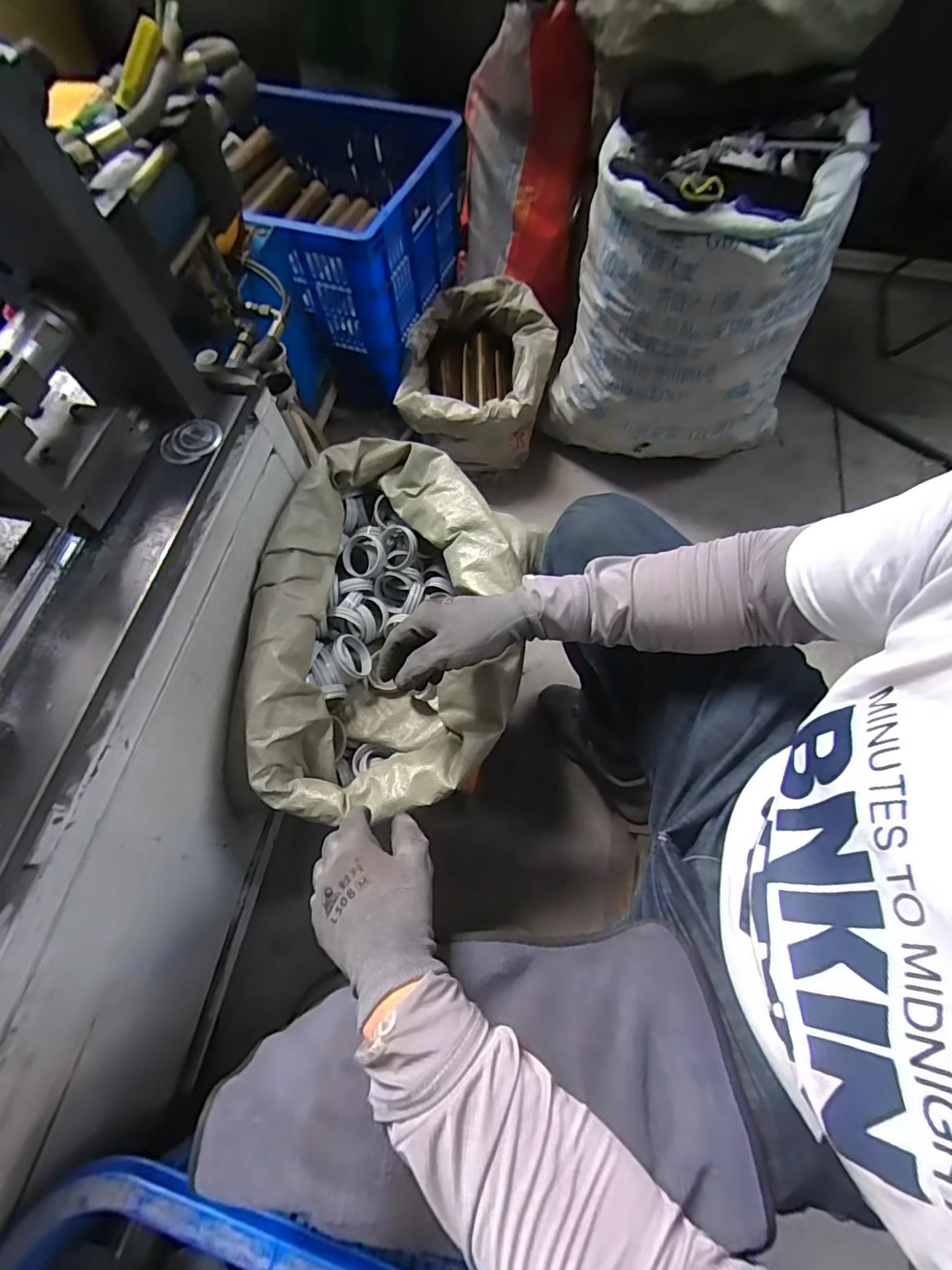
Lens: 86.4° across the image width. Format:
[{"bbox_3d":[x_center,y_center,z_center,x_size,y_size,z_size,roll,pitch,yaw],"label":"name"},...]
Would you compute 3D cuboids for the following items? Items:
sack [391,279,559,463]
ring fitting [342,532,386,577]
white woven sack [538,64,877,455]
[{"bbox_3d":[0.007,-0.580,1.168,0.310,0.232,0.379,3,66,3],"label":"sack"},{"bbox_3d":[-0.157,-0.111,0.707,0.060,0.023,0.060,-2,75,7],"label":"ring fitting"},{"bbox_3d":[0.399,-0.616,0.958,0.451,0.471,0.337,12,67,6],"label":"white woven sack"}]

